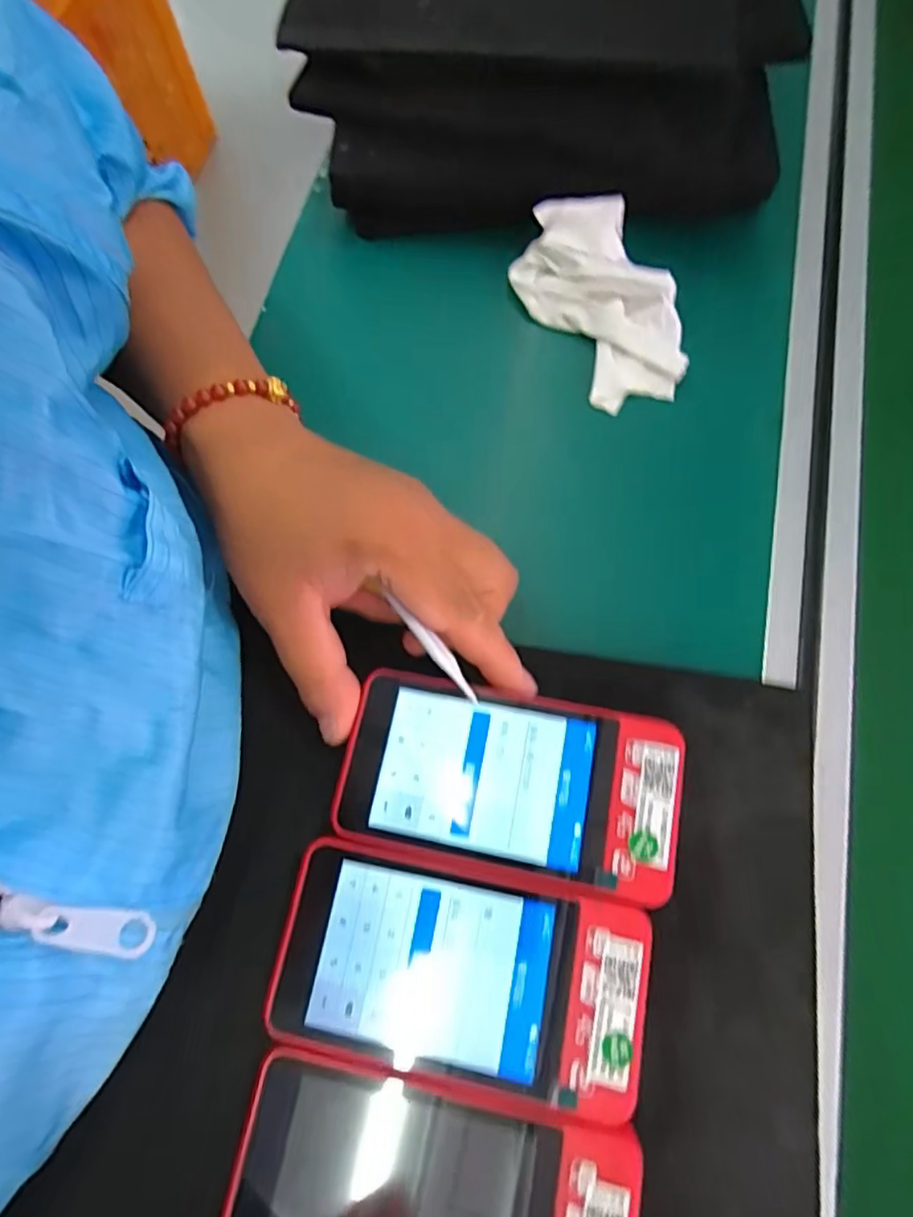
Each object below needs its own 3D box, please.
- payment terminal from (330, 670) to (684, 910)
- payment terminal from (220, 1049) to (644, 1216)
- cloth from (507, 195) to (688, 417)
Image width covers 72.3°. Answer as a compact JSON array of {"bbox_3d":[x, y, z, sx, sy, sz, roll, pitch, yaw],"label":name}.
[{"bbox_3d":[0.018,0.064,0.229,0.117,0.020,0.061,10,71,6],"label":"payment terminal"},{"bbox_3d":[-0.008,0.180,0.191,0.118,0.022,0.061,9,71,5],"label":"payment terminal"},{"bbox_3d":[0.082,-0.174,0.350,0.070,0.026,0.125,-26,71,-7],"label":"cloth"}]

